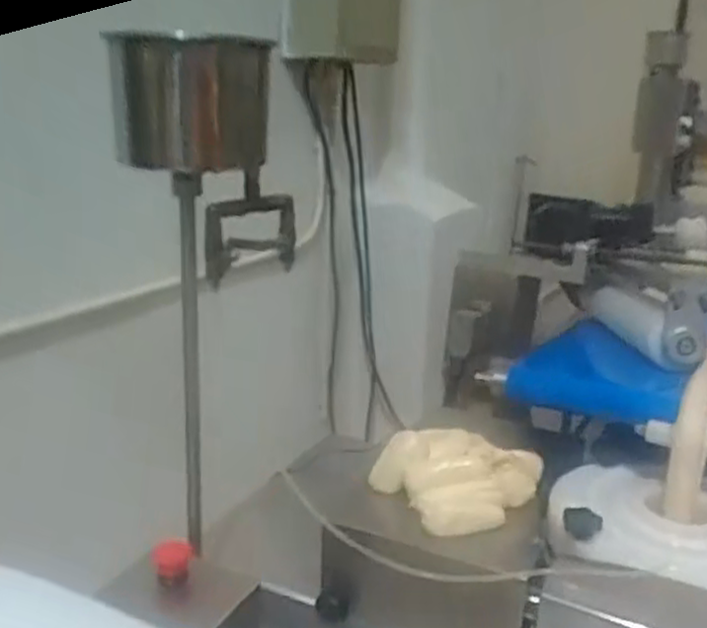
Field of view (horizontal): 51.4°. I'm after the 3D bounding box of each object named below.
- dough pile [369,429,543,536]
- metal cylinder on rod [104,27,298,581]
[{"bbox_3d":[0.122,0.186,0.875,0.163,0.058,0.143,-12,21,-38],"label":"dough pile"},{"bbox_3d":[-0.138,0.026,0.740,0.161,0.564,0.115,-1,17,-9],"label":"metal cylinder on rod"}]

